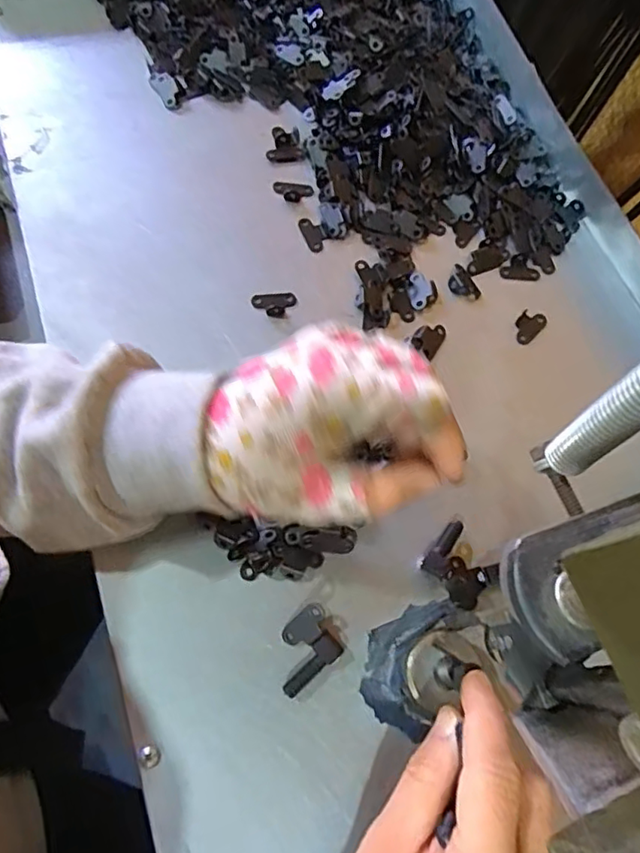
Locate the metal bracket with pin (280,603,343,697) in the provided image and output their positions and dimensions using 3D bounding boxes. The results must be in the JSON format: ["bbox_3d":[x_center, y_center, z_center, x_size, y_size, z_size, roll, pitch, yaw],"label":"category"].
[{"bbox_3d":[-0.009,0.115,0.296,0.038,0.014,0.029,-34,76,-18],"label":"metal bracket with pin"}]

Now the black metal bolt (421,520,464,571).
[{"bbox_3d":[0.070,0.067,0.323,0.009,0.006,0.035,39,74,13],"label":"black metal bolt"}]

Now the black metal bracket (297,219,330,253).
[{"bbox_3d":[-0.004,-0.137,0.407,0.016,0.004,0.030,-22,73,-14],"label":"black metal bracket"}]

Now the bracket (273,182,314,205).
[{"bbox_3d":[-0.020,-0.172,0.422,0.029,0.004,0.016,17,68,0],"label":"bracket"}]

